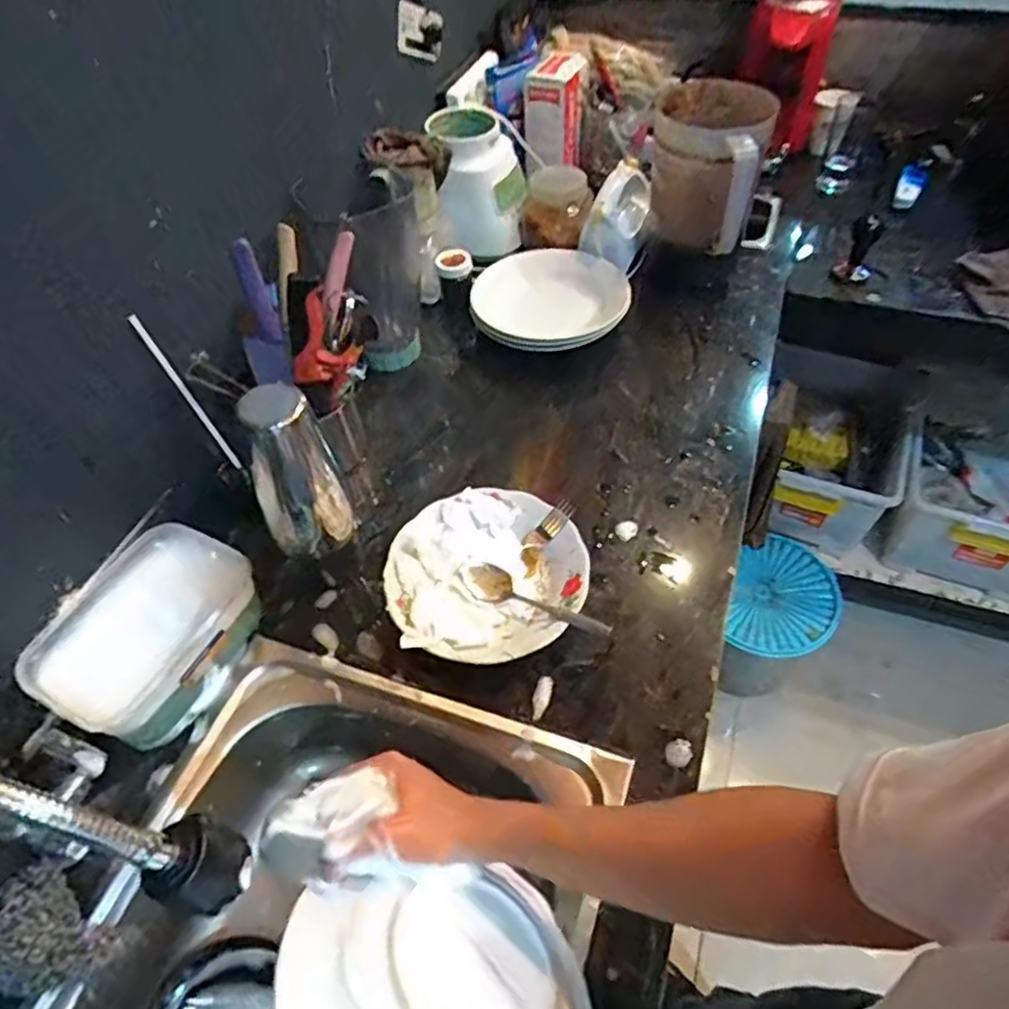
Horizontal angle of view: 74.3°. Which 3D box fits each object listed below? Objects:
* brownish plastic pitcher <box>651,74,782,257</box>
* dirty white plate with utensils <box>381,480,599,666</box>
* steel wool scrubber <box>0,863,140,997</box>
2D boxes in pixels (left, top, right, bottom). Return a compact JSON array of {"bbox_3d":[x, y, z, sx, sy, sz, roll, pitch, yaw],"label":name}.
[{"bbox_3d":[0.279,-0.458,0.921,0.139,0.169,0.170,17,54,16],"label":"brownish plastic pitcher"},{"bbox_3d":[-0.017,0.079,0.707,0.204,0.050,0.200,-2,51,2],"label":"dirty white plate with utensils"},{"bbox_3d":[-0.360,0.337,0.517,0.117,0.030,0.073,23,56,20],"label":"steel wool scrubber"}]

